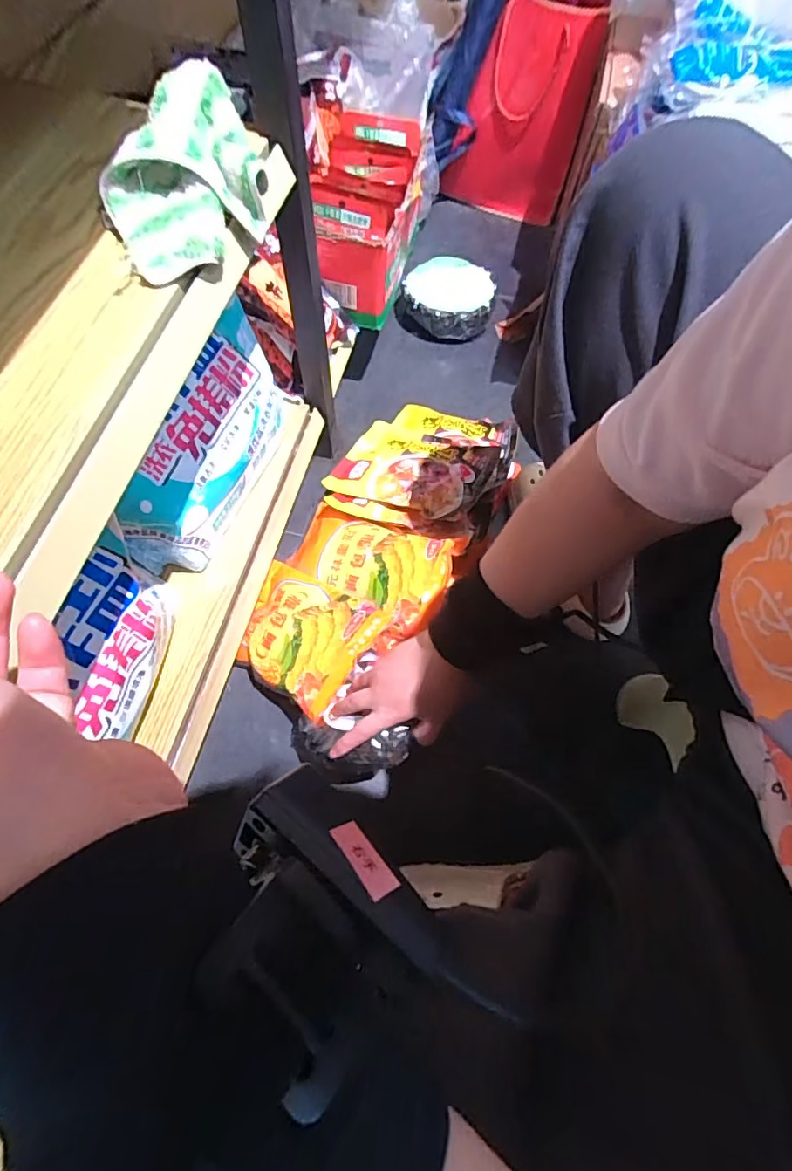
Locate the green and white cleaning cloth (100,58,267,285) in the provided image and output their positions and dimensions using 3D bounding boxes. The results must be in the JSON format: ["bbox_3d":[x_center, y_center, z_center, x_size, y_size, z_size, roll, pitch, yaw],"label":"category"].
[{"bbox_3d":[-0.153,-0.292,0.380,0.108,0.060,0.141,-15,67,-9],"label":"green and white cleaning cloth"}]

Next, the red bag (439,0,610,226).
[{"bbox_3d":[0.237,-0.918,1.054,0.254,0.326,0.057,6,66,1],"label":"red bag"}]

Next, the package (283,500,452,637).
[{"bbox_3d":[-0.037,-0.035,0.674,0.224,0.038,0.120,23,65,35],"label":"package"}]

